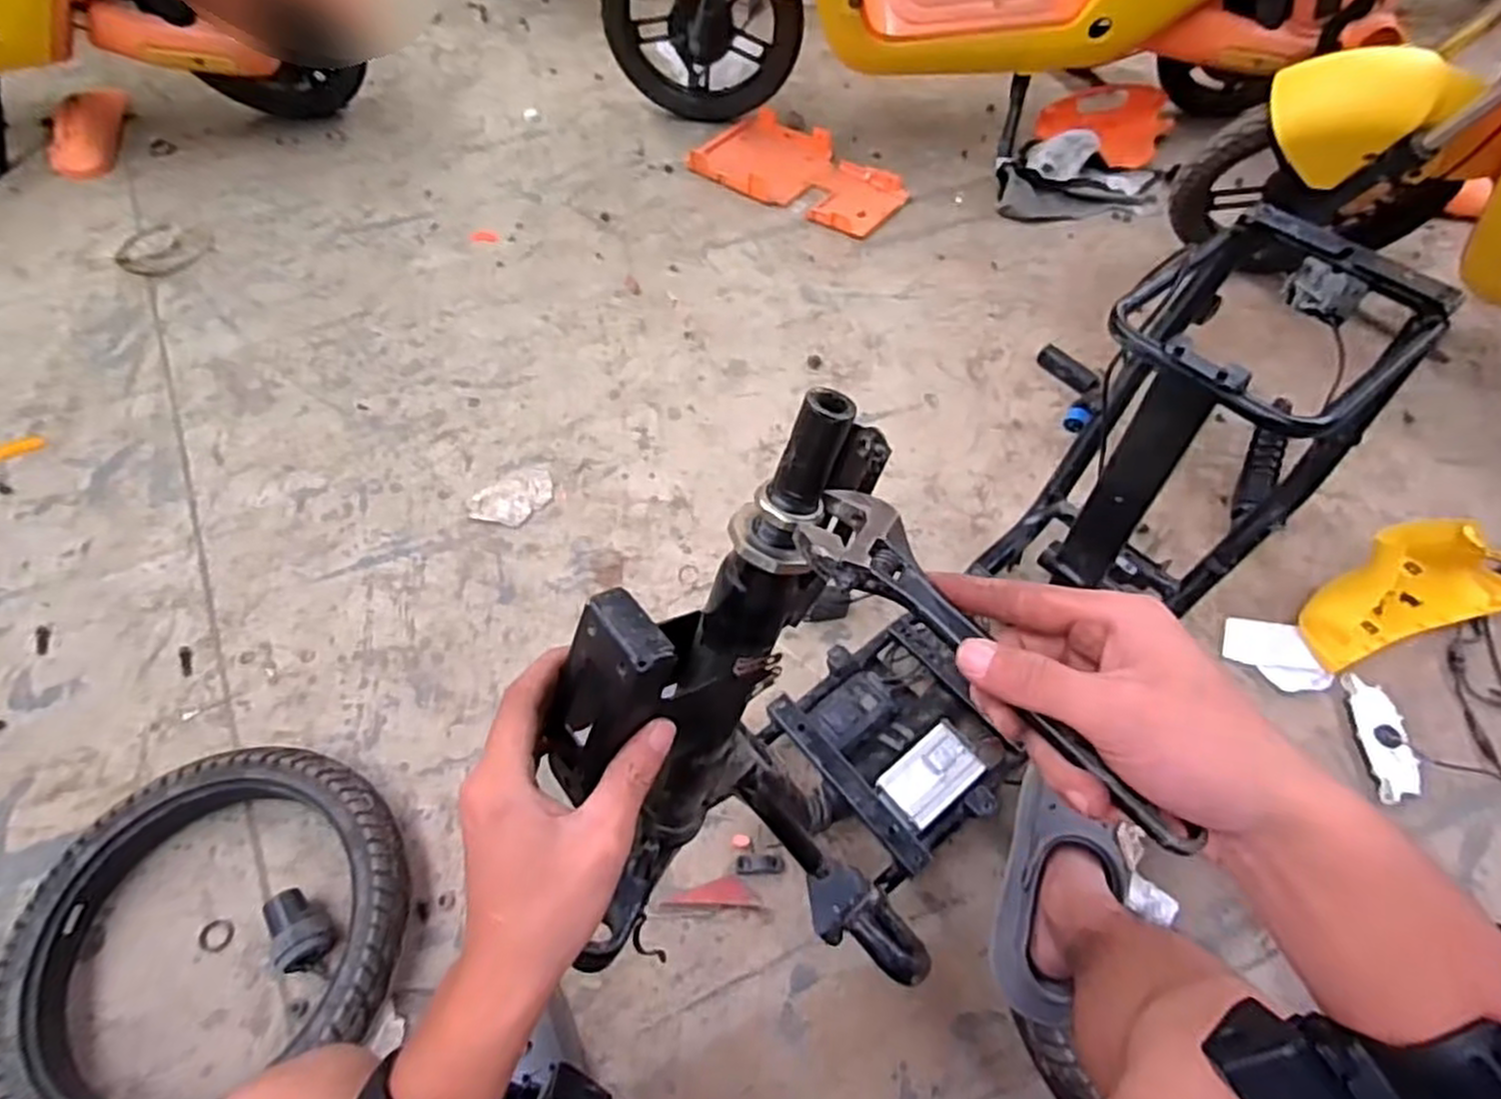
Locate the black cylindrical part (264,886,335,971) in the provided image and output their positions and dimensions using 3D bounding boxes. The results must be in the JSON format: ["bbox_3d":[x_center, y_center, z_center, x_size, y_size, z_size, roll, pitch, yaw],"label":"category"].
[{"bbox_3d":[-0.447,0.375,0.760,0.047,0.053,0.072,-26,63,-17],"label":"black cylindrical part"}]

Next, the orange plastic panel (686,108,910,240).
[{"bbox_3d":[0.103,-0.767,1.537,0.434,0.029,0.244,31,62,16],"label":"orange plastic panel"}]

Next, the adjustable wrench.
[{"bbox_3d":[0.091,0.040,0.310,0.054,0.017,0.194,-33,61,-20],"label":"adjustable wrench"}]

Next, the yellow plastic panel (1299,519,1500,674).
[{"bbox_3d":[0.848,0.043,0.976,0.316,0.127,0.126,-15,60,-12],"label":"yellow plastic panel"}]

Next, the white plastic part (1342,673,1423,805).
[{"bbox_3d":[0.758,0.224,0.910,0.053,0.015,0.152,-5,54,16],"label":"white plastic part"}]

